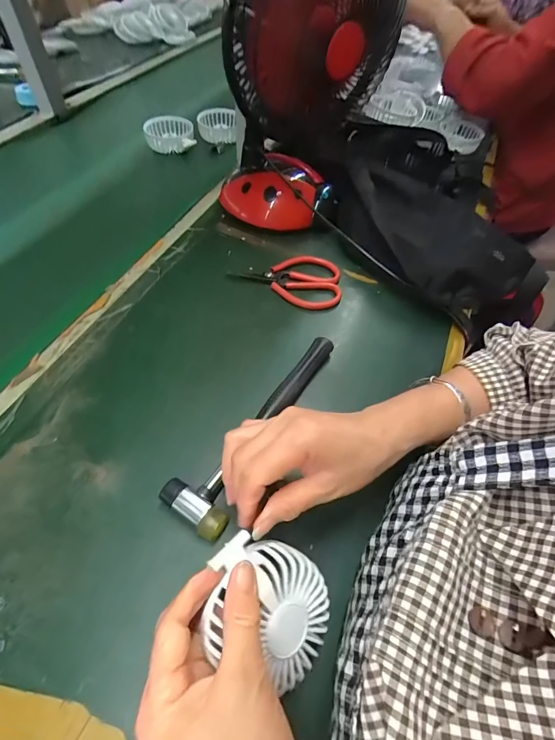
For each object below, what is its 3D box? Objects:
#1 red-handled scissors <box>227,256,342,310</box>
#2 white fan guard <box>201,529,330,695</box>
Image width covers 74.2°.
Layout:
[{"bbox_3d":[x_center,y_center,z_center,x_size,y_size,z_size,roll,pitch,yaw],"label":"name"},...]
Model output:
[{"bbox_3d":[0.015,-0.126,0.491,0.141,0.018,0.086,11,55,4],"label":"red-handled scissors"},{"bbox_3d":[-0.008,0.157,0.247,0.087,0.040,0.077,30,60,-32],"label":"white fan guard"}]

